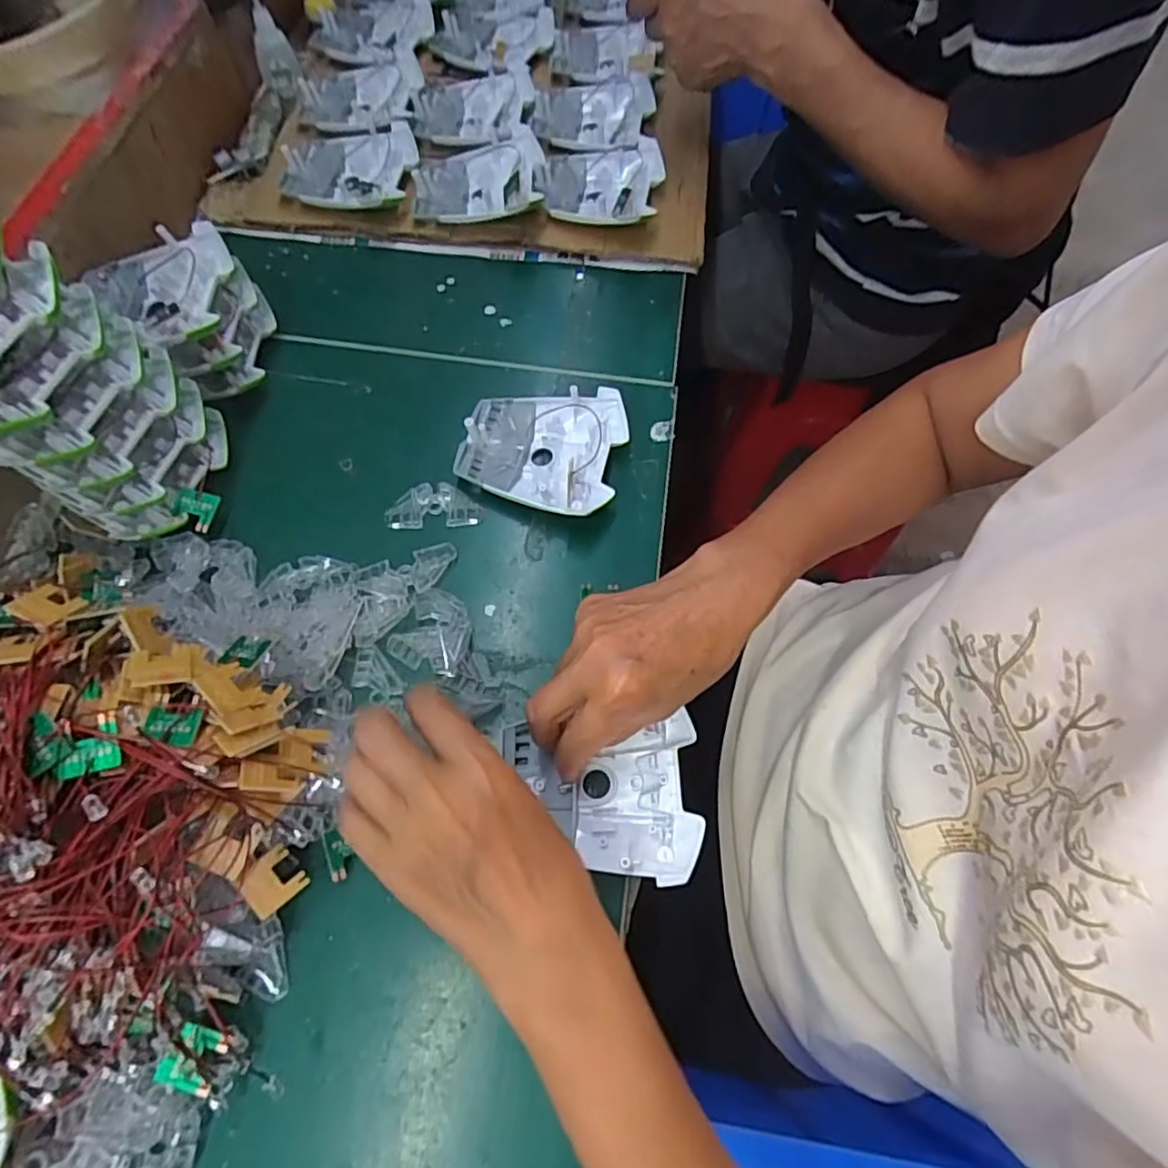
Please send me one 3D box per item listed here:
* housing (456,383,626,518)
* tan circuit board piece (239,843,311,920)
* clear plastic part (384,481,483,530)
[{"bbox_3d":[-0.030,-0.095,0.436,0.108,0.028,0.094,14,66,3],"label":"housing"},{"bbox_3d":[-0.154,0.146,0.306,0.025,0.004,0.025,45,54,9],"label":"tan circuit board piece"},{"bbox_3d":[-0.103,-0.054,0.426,0.064,0.007,0.030,-1,66,-3],"label":"clear plastic part"}]

